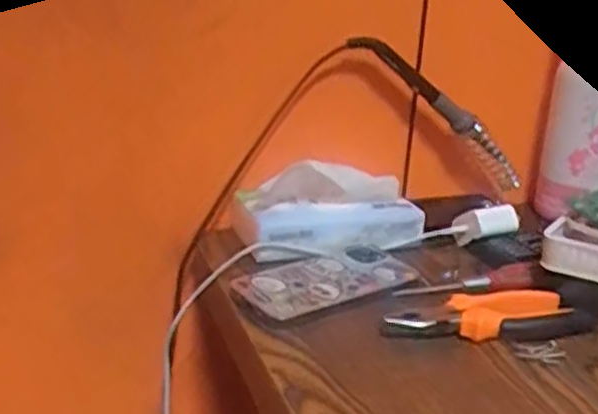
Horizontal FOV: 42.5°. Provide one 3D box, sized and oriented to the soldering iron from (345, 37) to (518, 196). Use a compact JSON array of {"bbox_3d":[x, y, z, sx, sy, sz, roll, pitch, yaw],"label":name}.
[{"bbox_3d":[0.128,-0.083,0.678,0.221,0.027,0.034,39,9,-22],"label":"soldering iron"}]

